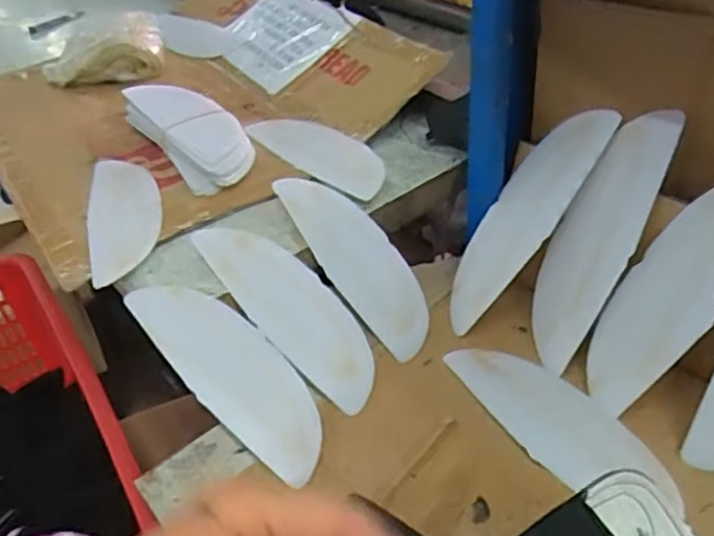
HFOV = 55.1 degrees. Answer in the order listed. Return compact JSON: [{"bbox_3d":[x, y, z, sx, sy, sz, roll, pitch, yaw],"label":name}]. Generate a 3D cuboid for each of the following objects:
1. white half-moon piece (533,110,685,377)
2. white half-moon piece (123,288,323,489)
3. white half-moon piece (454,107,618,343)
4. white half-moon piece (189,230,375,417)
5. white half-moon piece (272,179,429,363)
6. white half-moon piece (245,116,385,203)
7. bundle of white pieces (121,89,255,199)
[{"bbox_3d":[0.191,-0.024,0.552,0.063,0.212,0.016,32,18,36],"label":"white half-moon piece"},{"bbox_3d":[-0.104,0.082,0.572,0.212,0.011,0.075,41,58,18],"label":"white half-moon piece"},{"bbox_3d":[0.140,-0.045,0.594,0.014,0.213,0.068,17,22,-42],"label":"white half-moon piece"},{"bbox_3d":[-0.059,0.032,0.614,0.075,0.012,0.226,-34,67,-27],"label":"white half-moon piece"},{"bbox_3d":[0.004,-0.008,0.657,0.069,0.031,0.221,-27,63,-21],"label":"white half-moon piece"},{"bbox_3d":[-0.036,-0.129,0.756,0.086,0.010,0.208,-33,51,-27],"label":"white half-moon piece"},{"bbox_3d":[-0.190,-0.154,0.784,0.082,0.044,0.234,-28,46,-22],"label":"bundle of white pieces"}]

